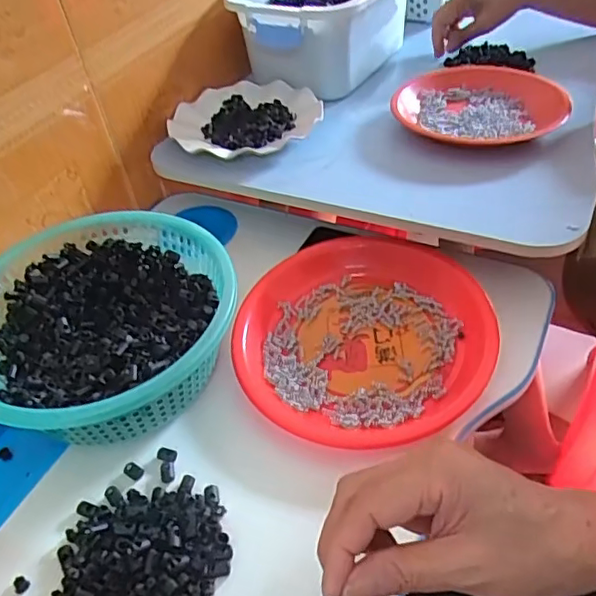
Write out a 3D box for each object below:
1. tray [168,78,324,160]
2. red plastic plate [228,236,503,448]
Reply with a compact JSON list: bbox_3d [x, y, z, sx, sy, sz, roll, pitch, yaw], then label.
[{"bbox_3d":[-0.064,-0.218,0.713,0.175,0.023,0.179,-36,51,-26],"label":"tray"},{"bbox_3d":[0.056,0.032,0.522,0.221,0.030,0.217,-4,44,4],"label":"red plastic plate"}]

